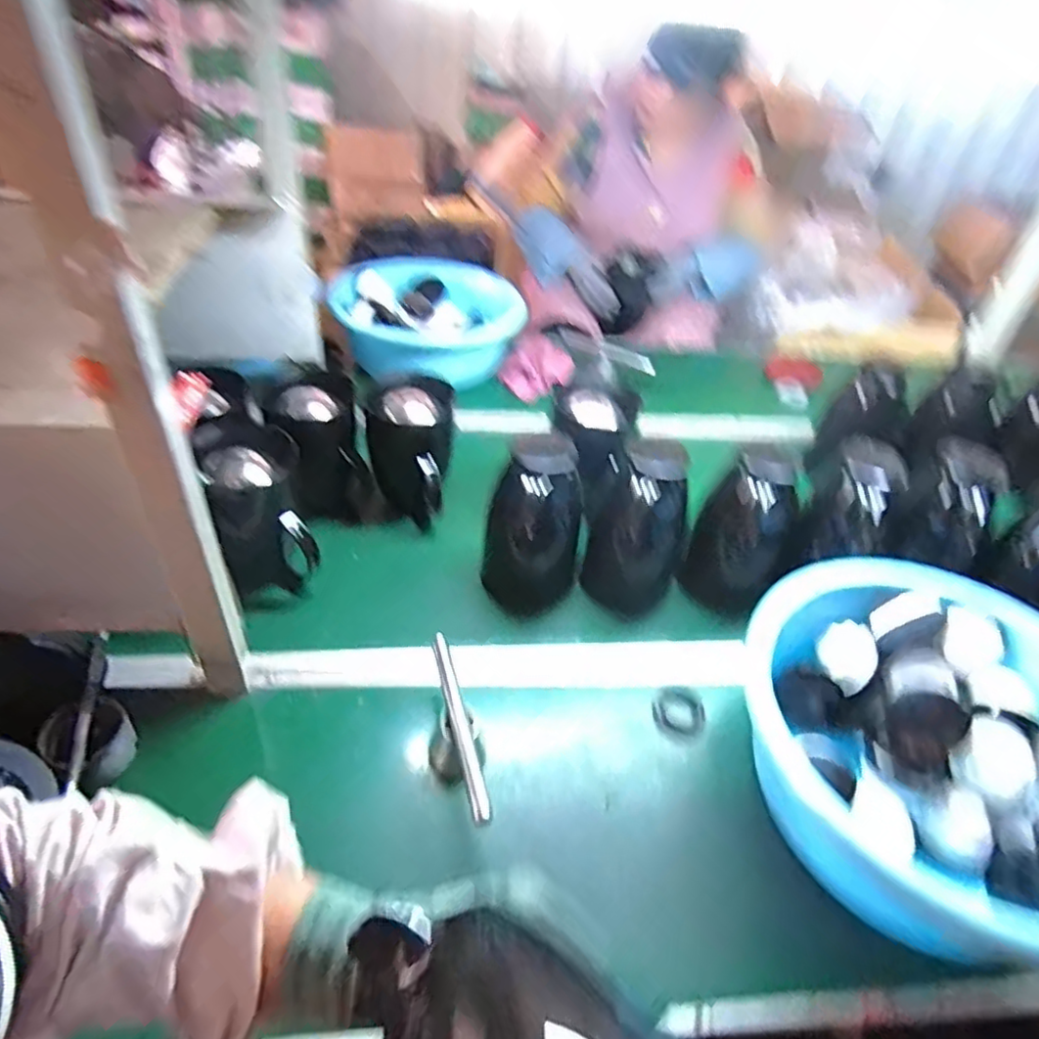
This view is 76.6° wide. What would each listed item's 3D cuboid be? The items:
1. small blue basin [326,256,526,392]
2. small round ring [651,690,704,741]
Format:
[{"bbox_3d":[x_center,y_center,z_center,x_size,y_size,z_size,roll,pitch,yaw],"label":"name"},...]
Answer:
[{"bbox_3d":[-0.170,-0.352,1.198,0.327,0.147,0.268,-22,47,-31],"label":"small blue basin"},{"bbox_3d":[0.178,0.215,0.731,0.058,0.007,0.059,4,39,-3],"label":"small round ring"}]

